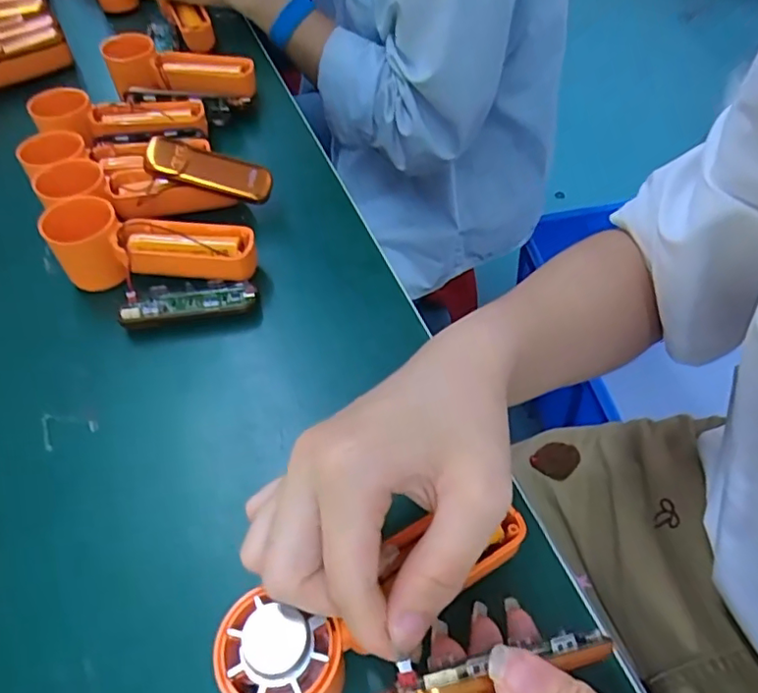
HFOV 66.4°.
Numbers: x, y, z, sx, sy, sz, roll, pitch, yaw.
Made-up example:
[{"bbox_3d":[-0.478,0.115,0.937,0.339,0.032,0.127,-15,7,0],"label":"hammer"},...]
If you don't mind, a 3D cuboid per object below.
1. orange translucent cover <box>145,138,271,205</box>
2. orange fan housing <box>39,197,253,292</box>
[{"bbox_3d":[-0.117,-0.122,0.403,0.083,0.018,0.026,13,49,-17],"label":"orange translucent cover"},{"bbox_3d":[-0.143,-0.064,0.375,0.129,0.050,0.043,0,51,3],"label":"orange fan housing"}]

